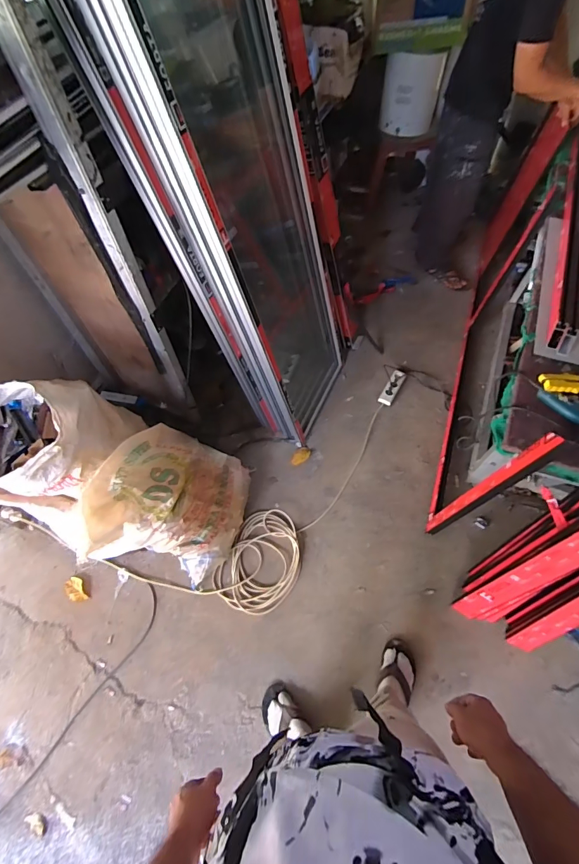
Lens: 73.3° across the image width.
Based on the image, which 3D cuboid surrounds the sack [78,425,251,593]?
[{"bbox_3d":[-0.374,0.236,1.335,0.354,0.460,0.503,16,63,11],"label":"sack"}]

